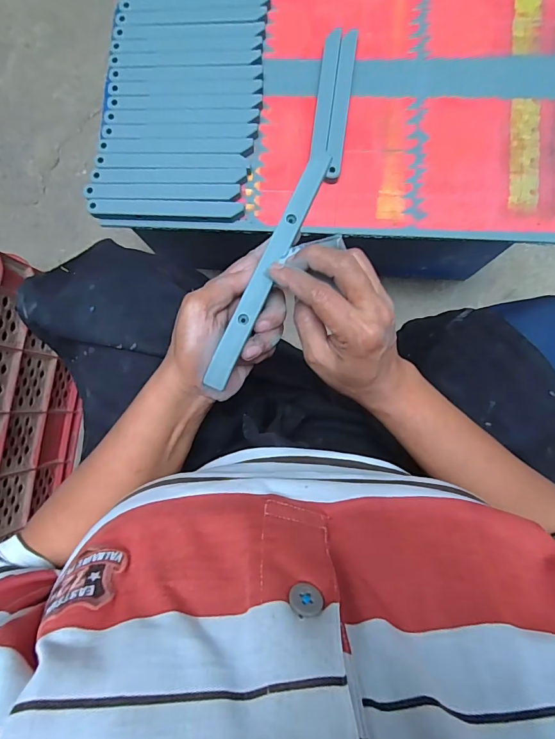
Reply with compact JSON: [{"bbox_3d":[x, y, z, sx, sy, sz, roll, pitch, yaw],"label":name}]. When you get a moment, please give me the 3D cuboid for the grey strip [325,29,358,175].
[{"bbox_3d":[0.081,-0.336,0.507,0.021,0.012,0.193,7,87,4],"label":"grey strip"}]

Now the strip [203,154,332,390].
[{"bbox_3d":[-0.005,-0.077,0.292,0.016,0.011,0.193,23,79,5],"label":"strip"}]

